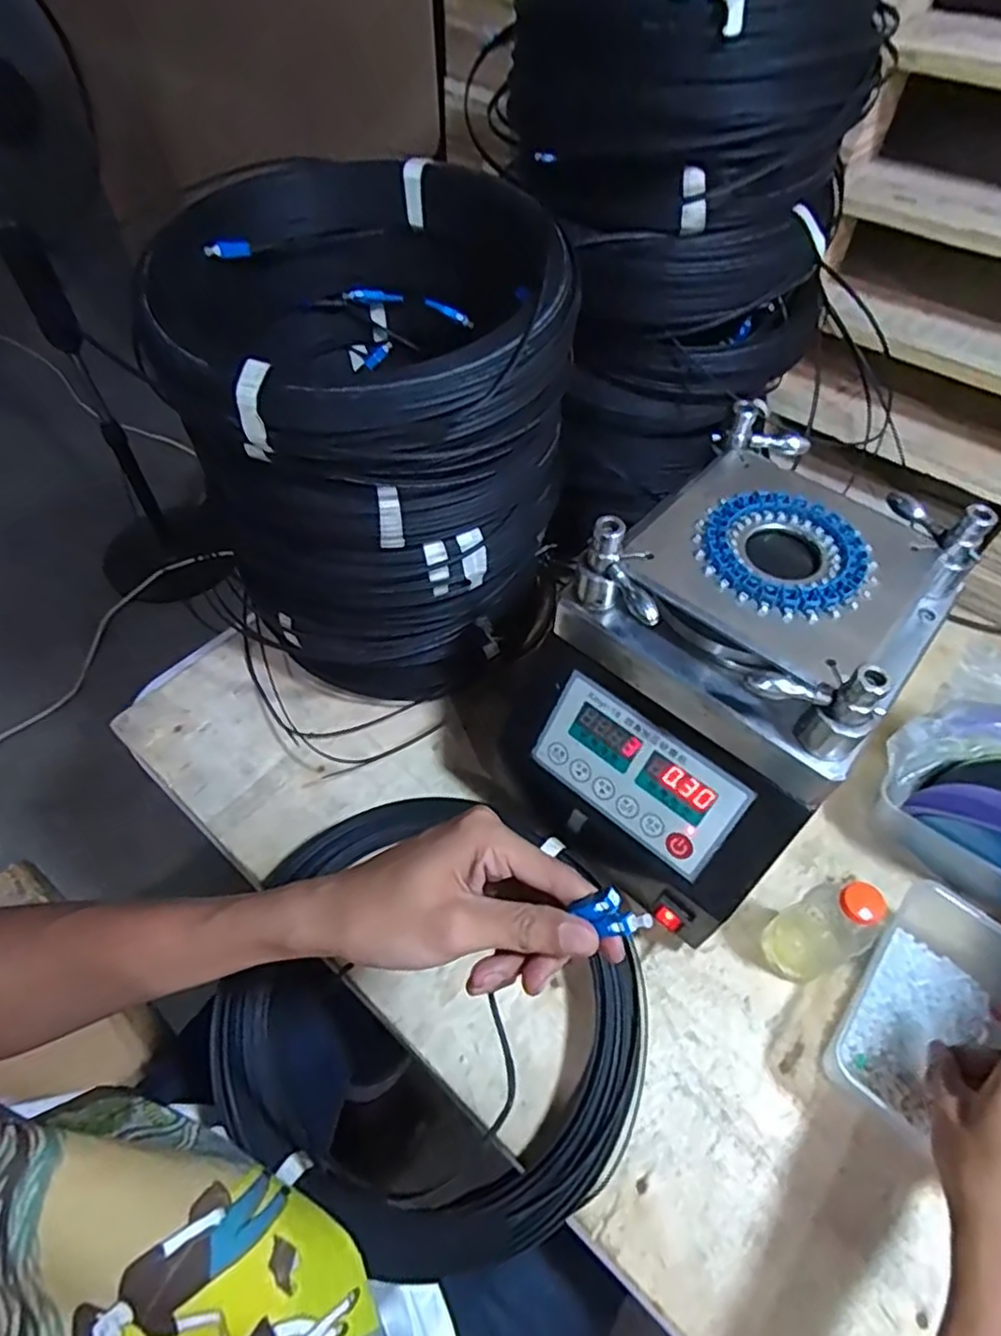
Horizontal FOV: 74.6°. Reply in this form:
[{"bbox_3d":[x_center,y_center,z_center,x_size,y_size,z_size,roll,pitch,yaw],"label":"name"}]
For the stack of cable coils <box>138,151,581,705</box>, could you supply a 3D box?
[{"bbox_3d":[-0.109,-0.184,0.584,0.279,0.334,0.300,-19,56,-13],"label":"stack of cable coils"}]

